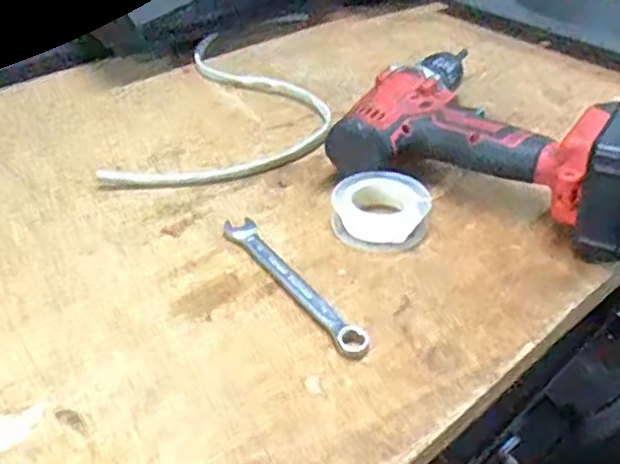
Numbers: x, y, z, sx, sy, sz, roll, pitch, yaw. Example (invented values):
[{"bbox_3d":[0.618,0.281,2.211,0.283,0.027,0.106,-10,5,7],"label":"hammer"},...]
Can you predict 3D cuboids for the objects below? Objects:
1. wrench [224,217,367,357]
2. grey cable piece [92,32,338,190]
[{"bbox_3d":[-0.010,0.026,0.377,0.019,0.009,0.135,-22,41,-27],"label":"wrench"},{"bbox_3d":[-0.054,-0.105,0.557,0.145,0.012,0.256,5,36,7],"label":"grey cable piece"}]

